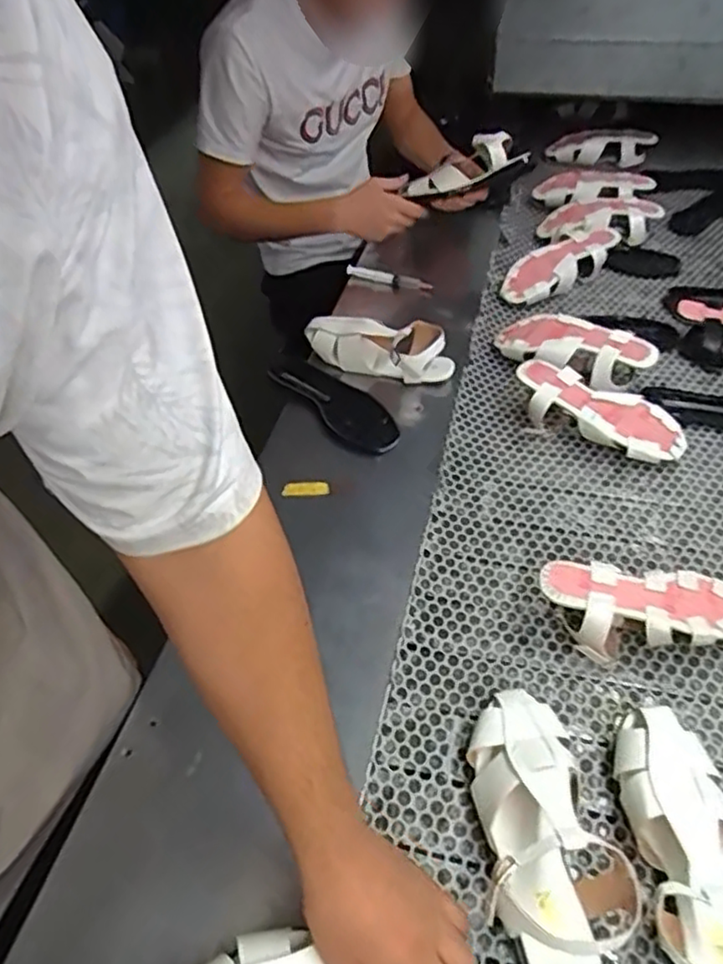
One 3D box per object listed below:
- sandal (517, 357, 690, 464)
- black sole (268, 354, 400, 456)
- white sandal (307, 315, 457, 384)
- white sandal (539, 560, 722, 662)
[{"bbox_3d":[0.325,-0.094,0.929,0.235,0.061,0.082,26,53,24],"label":"sandal"},{"bbox_3d":[-0.040,-0.120,0.968,0.076,0.013,0.250,-32,53,-25],"label":"black sole"},{"bbox_3d":[0.030,-0.205,1.033,0.221,0.071,0.119,23,52,22],"label":"white sandal"},{"bbox_3d":[0.306,0.133,0.709,0.226,0.072,0.094,-3,50,2],"label":"white sandal"}]

